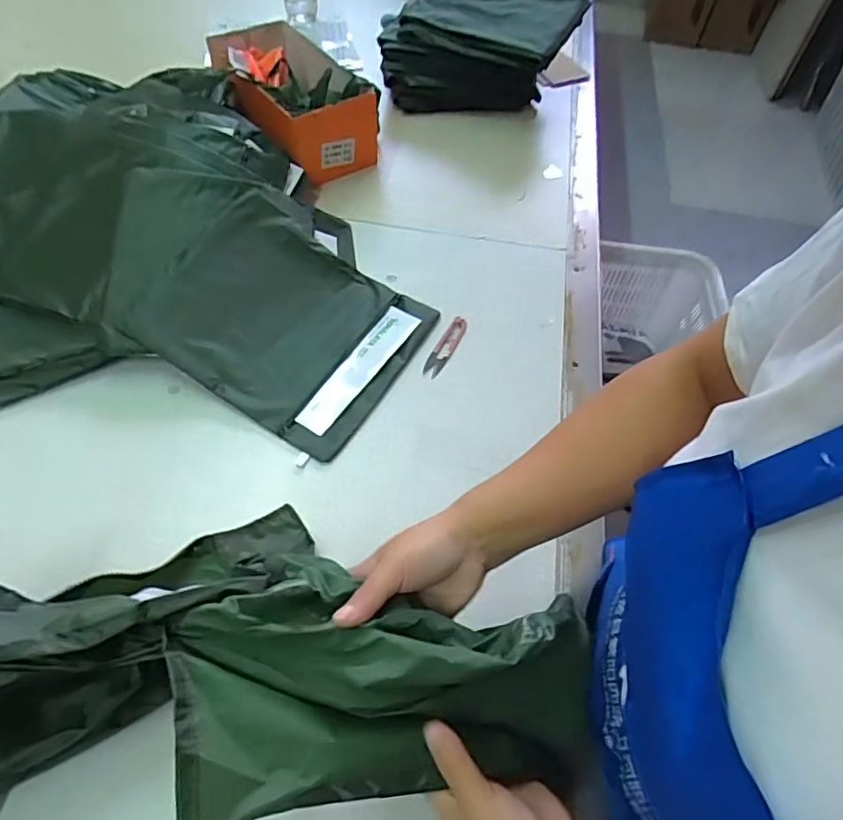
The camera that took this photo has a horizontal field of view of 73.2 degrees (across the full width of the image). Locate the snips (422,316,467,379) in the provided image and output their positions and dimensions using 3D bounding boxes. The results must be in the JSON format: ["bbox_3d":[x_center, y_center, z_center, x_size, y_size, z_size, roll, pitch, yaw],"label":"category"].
[{"bbox_3d":[0.035,-0.086,0.751,0.024,0.006,0.109,25,57,13],"label":"snips"}]

